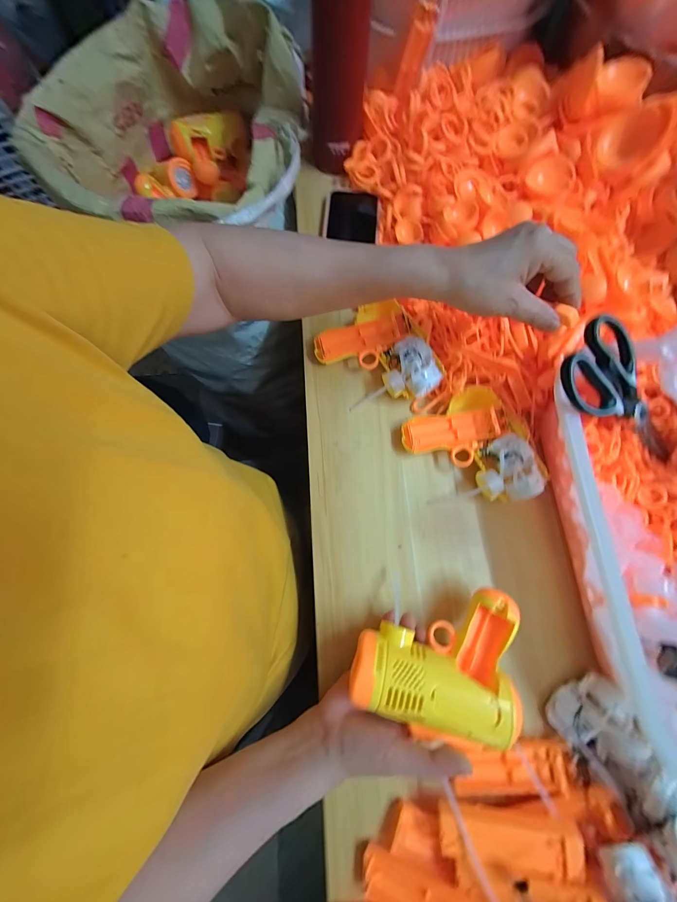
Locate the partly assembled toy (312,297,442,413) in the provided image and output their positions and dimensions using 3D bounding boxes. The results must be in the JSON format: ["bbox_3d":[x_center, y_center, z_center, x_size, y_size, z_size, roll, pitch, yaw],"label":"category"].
[{"bbox_3d":[0.050,-0.115,0.378,0.118,0.040,0.139,-33,78,-8],"label":"partly assembled toy"}]

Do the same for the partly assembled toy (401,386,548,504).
[{"bbox_3d":[0.154,0.001,0.349,0.120,0.042,0.133,-27,78,-7],"label":"partly assembled toy"}]

